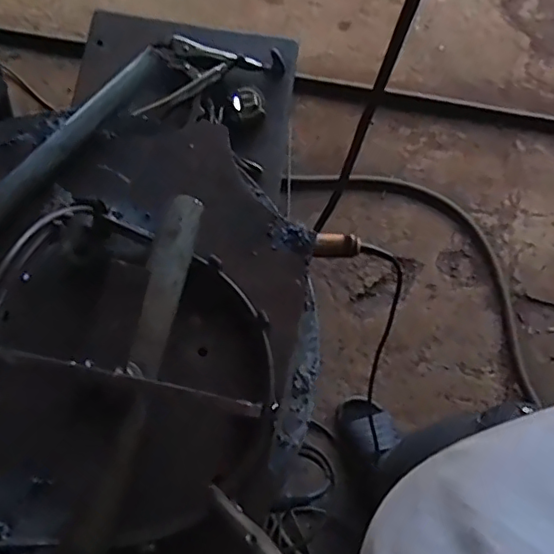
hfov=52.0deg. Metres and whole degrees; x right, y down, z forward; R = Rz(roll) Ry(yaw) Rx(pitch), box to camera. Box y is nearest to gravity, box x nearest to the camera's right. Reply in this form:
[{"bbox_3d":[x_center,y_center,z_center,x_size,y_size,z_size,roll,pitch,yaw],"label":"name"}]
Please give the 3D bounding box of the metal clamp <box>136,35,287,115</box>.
[{"bbox_3d":[-0.114,-0.325,0.863,0.230,0.024,0.112,-17,76,-6],"label":"metal clamp"}]

